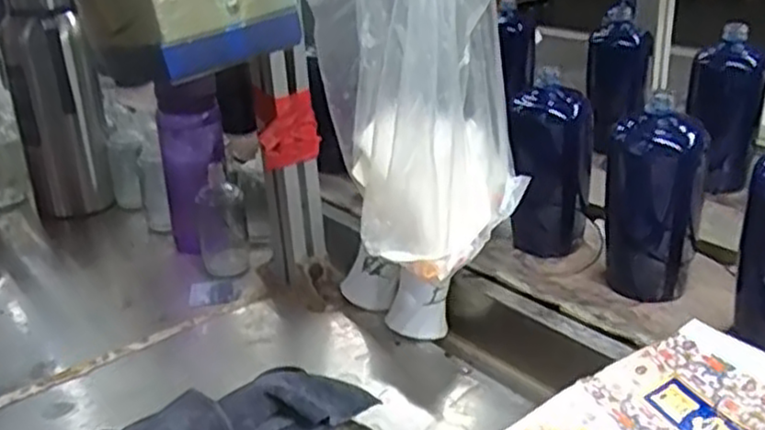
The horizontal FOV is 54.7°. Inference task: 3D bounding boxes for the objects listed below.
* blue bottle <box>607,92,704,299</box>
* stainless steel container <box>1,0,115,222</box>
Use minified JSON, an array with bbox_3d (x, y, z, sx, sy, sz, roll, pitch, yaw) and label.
[{"bbox_3d":[0.246,-0.012,0.681,0.063,0.178,0.069,-3,26,1],"label":"blue bottle"},{"bbox_3d":[-0.416,-0.148,0.943,0.102,0.306,0.092,-13,28,-20],"label":"stainless steel container"}]

